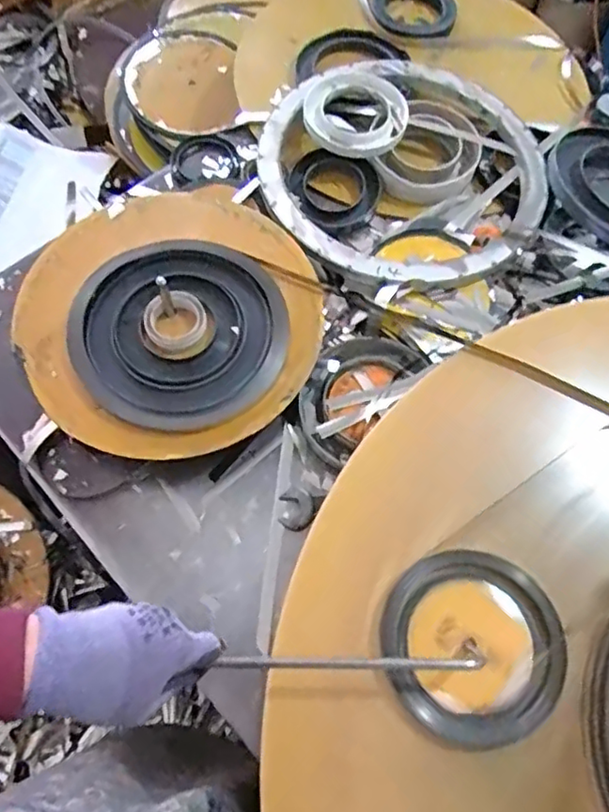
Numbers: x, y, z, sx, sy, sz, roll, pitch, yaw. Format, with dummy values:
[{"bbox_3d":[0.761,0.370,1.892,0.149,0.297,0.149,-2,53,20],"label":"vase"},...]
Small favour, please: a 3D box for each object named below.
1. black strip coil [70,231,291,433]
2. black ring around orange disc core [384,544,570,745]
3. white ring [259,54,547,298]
[{"bbox_3d":[-0.119,-0.078,0.581,0.194,0.015,0.202,1,67,-2],"label":"black strip coil"},{"bbox_3d":[0.134,0.187,0.478,0.140,0.009,0.143,1,67,-2],"label":"black ring around orange disc core"},{"bbox_3d":[0.115,-0.282,0.717,0.338,0.048,0.333,1,67,-2],"label":"white ring"}]

